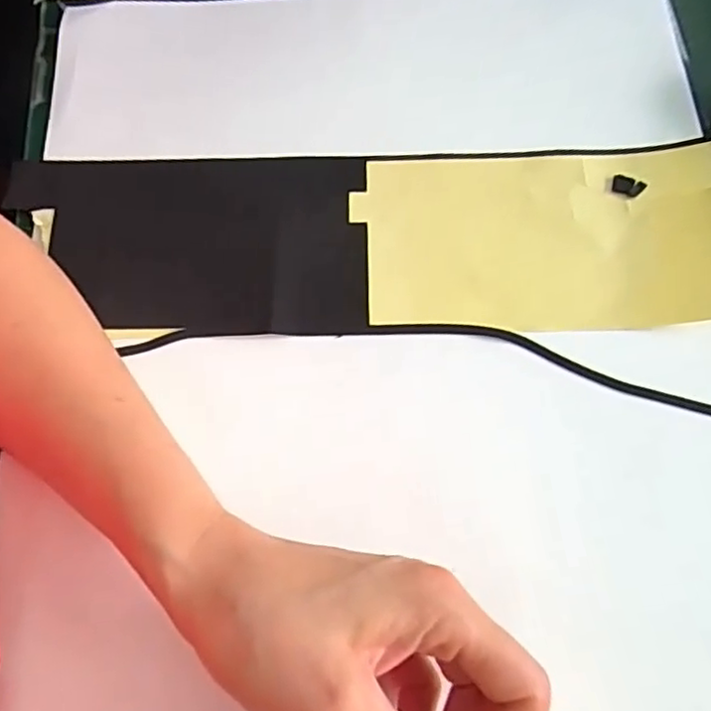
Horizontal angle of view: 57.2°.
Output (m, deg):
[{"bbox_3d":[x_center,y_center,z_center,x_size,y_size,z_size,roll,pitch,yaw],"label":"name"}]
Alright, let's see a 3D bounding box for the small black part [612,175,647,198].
[{"bbox_3d":[0.150,-0.093,0.358,0.017,0.004,0.012,21,70,7],"label":"small black part"}]

